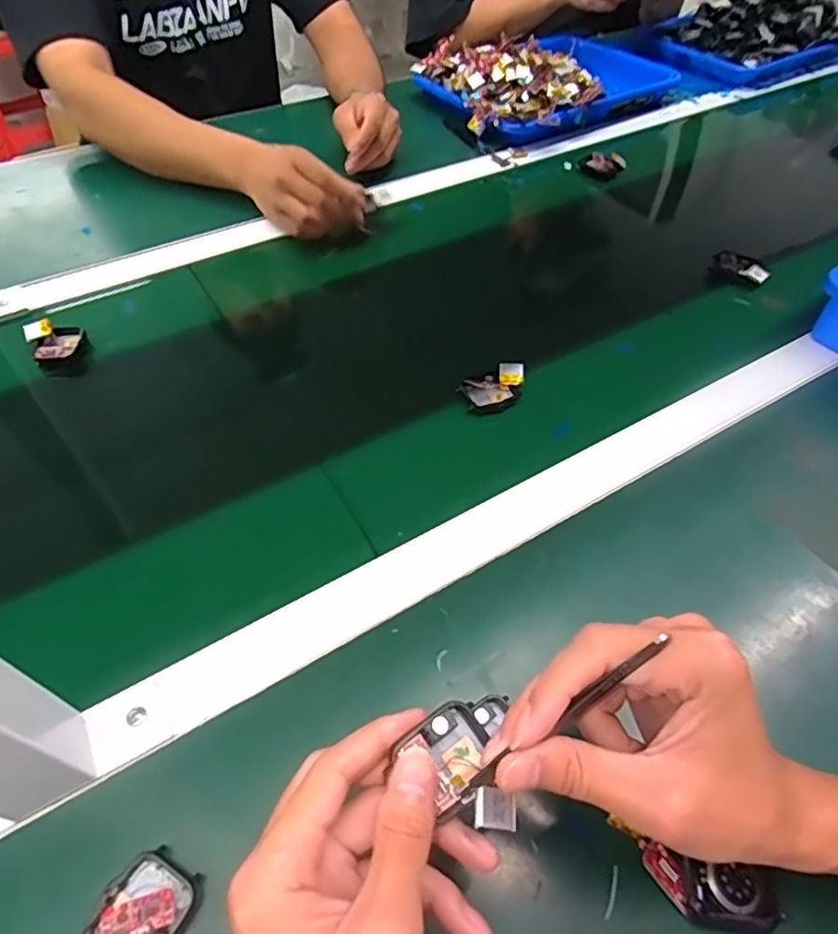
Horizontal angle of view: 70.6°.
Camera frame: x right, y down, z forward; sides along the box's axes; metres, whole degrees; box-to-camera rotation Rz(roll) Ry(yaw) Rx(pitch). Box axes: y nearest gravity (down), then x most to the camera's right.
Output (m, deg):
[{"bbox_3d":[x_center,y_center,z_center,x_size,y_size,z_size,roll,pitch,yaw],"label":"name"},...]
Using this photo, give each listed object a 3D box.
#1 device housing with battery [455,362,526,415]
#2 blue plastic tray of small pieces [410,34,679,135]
[{"bbox_3d":[0.063,-0.065,0.493,0.055,0.022,0.033,-22,55,-16],"label":"device housing with battery"},{"bbox_3d":[0.185,-0.575,0.866,0.347,0.064,0.262,-27,56,-19],"label":"blue plastic tray of small pieces"}]

